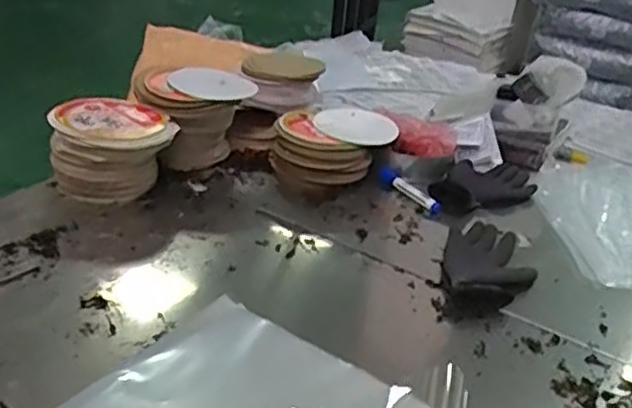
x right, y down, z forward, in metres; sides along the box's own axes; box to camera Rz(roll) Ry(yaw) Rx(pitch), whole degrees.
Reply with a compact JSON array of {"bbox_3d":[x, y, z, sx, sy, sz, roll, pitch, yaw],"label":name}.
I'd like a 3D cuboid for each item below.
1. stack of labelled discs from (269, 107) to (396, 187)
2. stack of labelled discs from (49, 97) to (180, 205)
[{"bbox_3d":[0.023,-0.100,1.147,0.148,0.070,0.187,29,34,36],"label":"stack of labelled discs"},{"bbox_3d":[-0.286,-0.078,1.001,0.165,0.101,0.133,-5,30,-22],"label":"stack of labelled discs"}]

